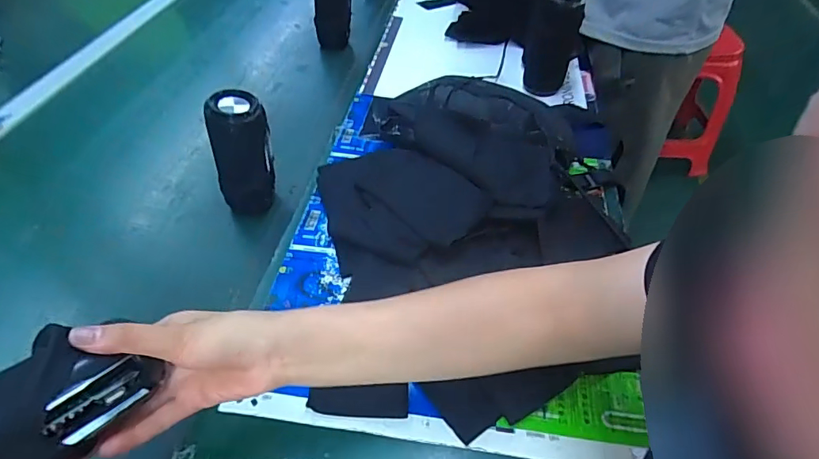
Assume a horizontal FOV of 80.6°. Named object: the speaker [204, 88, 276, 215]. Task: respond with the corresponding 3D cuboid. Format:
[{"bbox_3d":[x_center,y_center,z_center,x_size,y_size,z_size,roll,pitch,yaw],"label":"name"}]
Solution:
[{"bbox_3d":[-0.194,-0.088,0.562,0.065,0.136,0.049,-13,48,-14],"label":"speaker"}]

